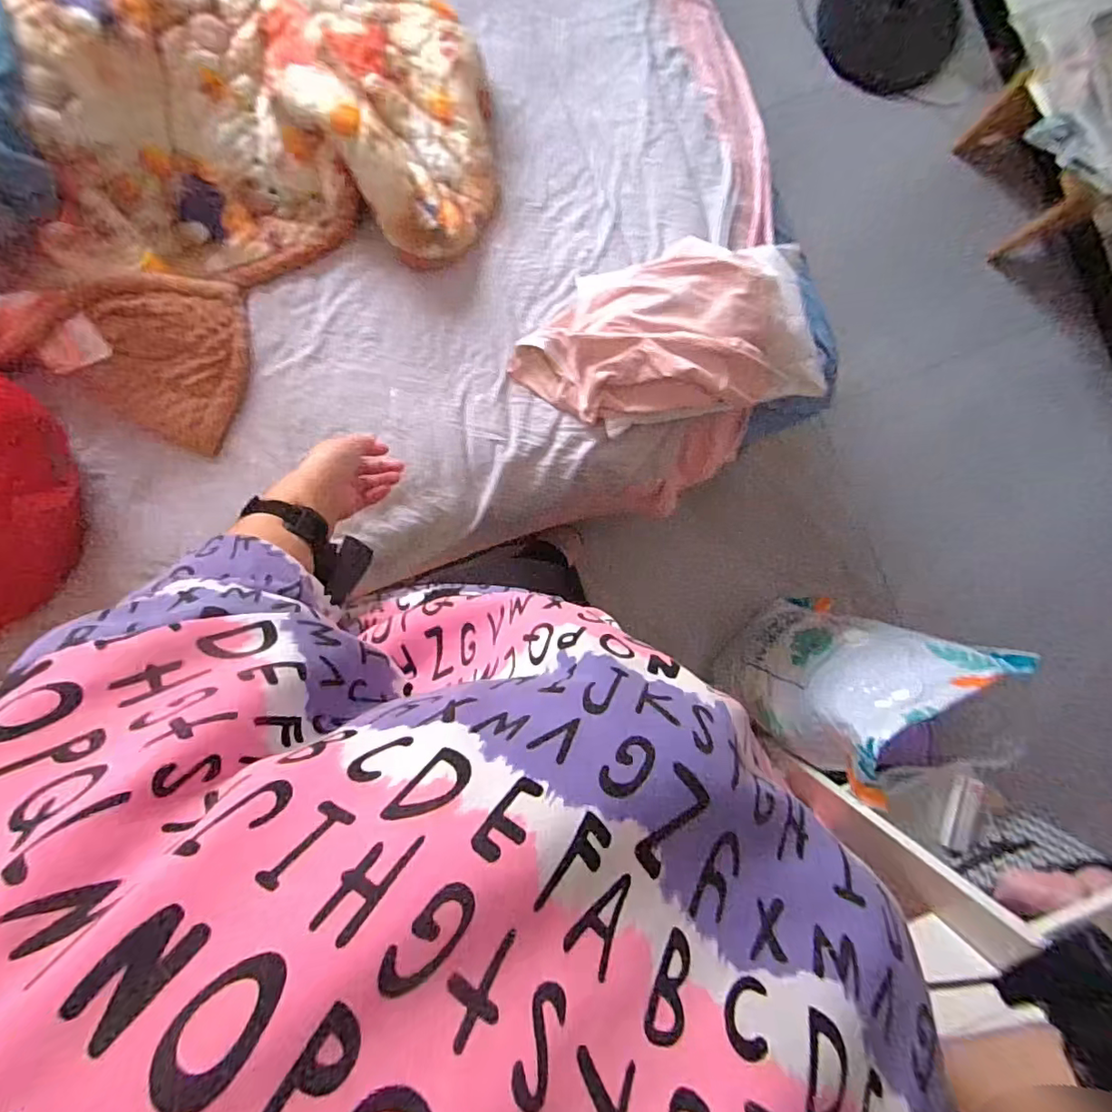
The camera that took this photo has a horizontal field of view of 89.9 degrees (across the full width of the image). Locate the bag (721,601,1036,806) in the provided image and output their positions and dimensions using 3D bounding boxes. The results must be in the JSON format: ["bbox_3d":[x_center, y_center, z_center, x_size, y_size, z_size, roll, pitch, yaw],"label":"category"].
[{"bbox_3d":[0.612,0.261,1.140,0.387,0.471,0.278,-9,89,-3],"label":"bag"}]

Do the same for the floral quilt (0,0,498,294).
[{"bbox_3d":[-0.816,-0.685,0.805,1.391,0.164,0.582,-7,88,-3],"label":"floral quilt"}]

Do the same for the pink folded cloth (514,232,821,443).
[{"bbox_3d":[0.174,-0.348,0.878,0.475,0.116,0.279,-12,89,-3],"label":"pink folded cloth"}]

